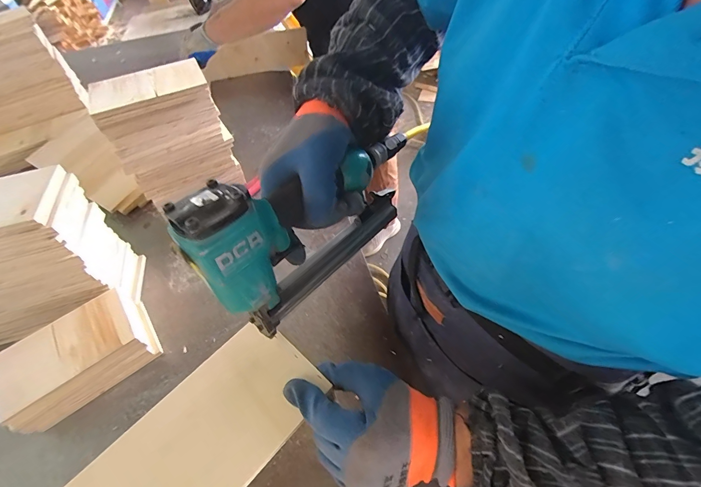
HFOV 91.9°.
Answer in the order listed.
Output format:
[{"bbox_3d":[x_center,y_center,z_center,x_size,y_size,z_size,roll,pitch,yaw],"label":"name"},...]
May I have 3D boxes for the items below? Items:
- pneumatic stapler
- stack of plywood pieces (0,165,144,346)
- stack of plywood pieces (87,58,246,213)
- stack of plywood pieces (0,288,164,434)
[{"bbox_3d":[-0.035,-0.035,0.332,0.054,0.153,0.242,32,61,26],"label":"pneumatic stapler"},{"bbox_3d":[-0.576,0.041,0.542,0.365,0.229,0.140,-12,52,-4],"label":"stack of plywood pieces"},{"bbox_3d":[-0.343,-0.204,0.667,0.188,0.233,0.112,-24,54,-13],"label":"stack of plywood pieces"},{"bbox_3d":[-0.420,0.171,0.531,0.193,0.069,0.120,-35,57,-20],"label":"stack of plywood pieces"}]

